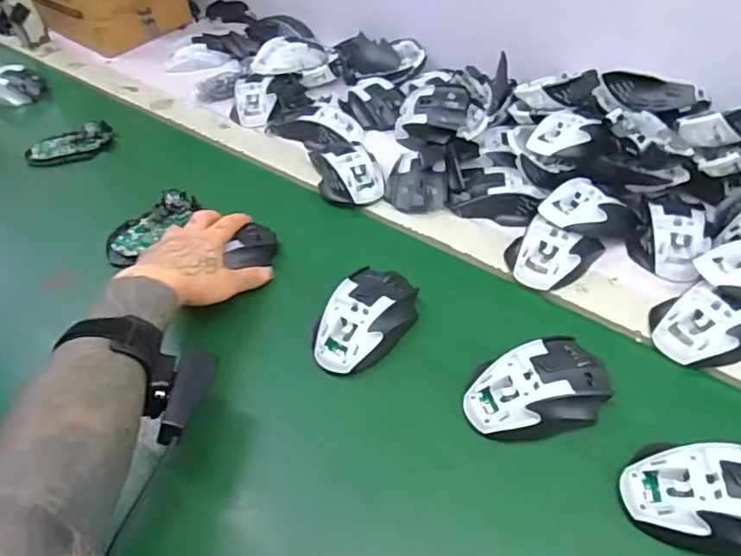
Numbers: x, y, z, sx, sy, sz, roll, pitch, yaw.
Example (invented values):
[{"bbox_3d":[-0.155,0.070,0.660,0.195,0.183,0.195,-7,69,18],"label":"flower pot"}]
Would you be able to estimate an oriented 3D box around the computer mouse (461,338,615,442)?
[{"bbox_3d":[0.134,0.089,0.460,0.112,0.036,0.069,-19,50,-12],"label":"computer mouse"}]

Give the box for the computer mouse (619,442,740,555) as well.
[{"bbox_3d":[0.237,0.148,0.395,0.116,0.038,0.078,10,50,13],"label":"computer mouse"}]

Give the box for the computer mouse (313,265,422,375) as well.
[{"bbox_3d":[-0.005,0.036,0.527,0.068,0.036,0.113,29,57,26],"label":"computer mouse"}]

